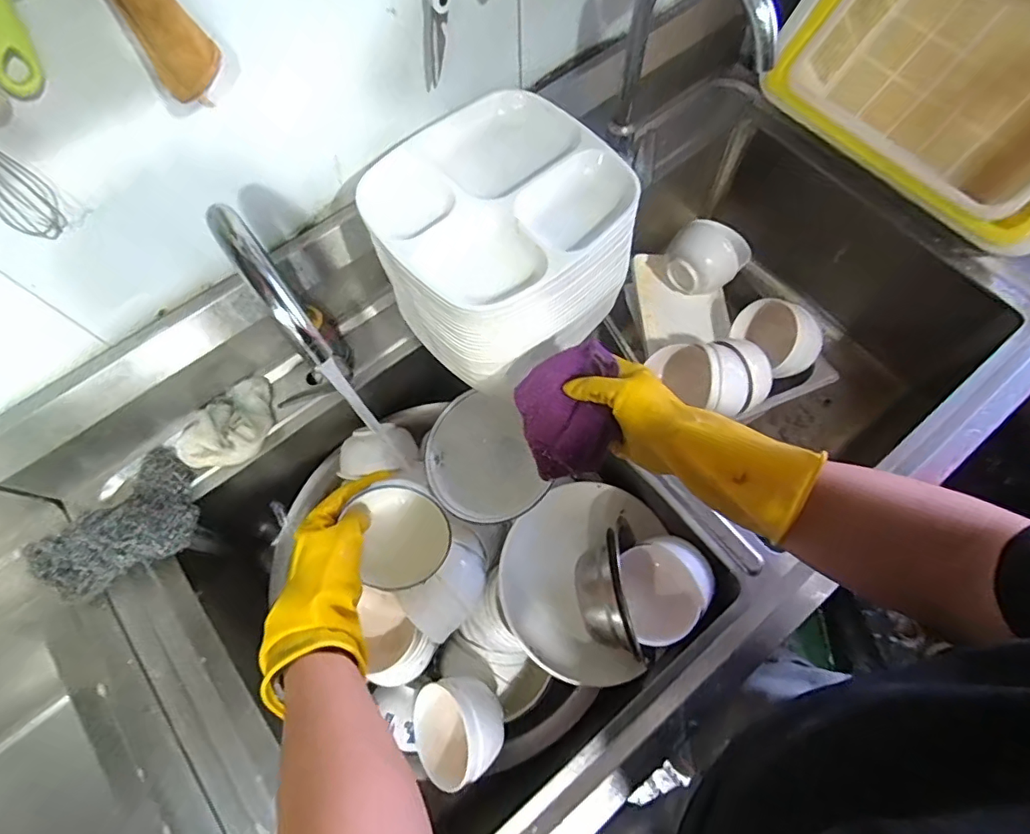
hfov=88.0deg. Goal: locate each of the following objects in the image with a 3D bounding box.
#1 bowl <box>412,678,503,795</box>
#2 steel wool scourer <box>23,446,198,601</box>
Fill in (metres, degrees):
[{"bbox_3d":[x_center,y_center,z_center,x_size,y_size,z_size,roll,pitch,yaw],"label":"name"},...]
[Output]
[{"bbox_3d":[-0.067,0.376,0.644,0.110,0.061,0.110,-1,88,41],"label":"bowl"},{"bbox_3d":[-0.456,0.132,0.624,0.128,0.055,0.186,33,73,15],"label":"steel wool scourer"}]

